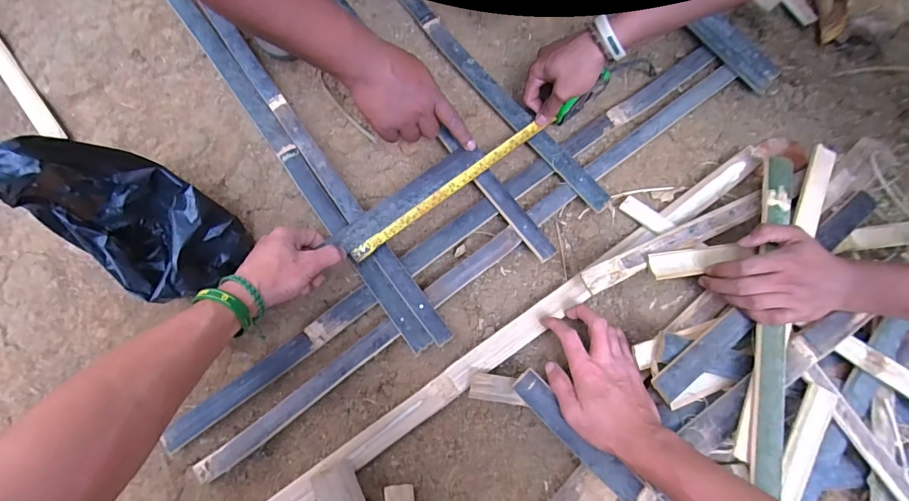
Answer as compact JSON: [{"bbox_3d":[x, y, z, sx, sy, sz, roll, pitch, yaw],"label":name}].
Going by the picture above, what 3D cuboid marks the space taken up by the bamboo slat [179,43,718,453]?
[{"bbox_3d":[0.031,-0.039,0.554,0.851,0.016,0.032,-36,78,-11],"label":"bamboo slat"}]

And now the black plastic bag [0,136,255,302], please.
[{"bbox_3d":[-0.315,-0.032,0.412,0.121,0.200,0.118,31,74,6],"label":"black plastic bag"}]

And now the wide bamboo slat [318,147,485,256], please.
[{"bbox_3d":[-0.057,-0.067,0.532,0.211,0.006,0.032,-37,78,-12],"label":"wide bamboo slat"}]

